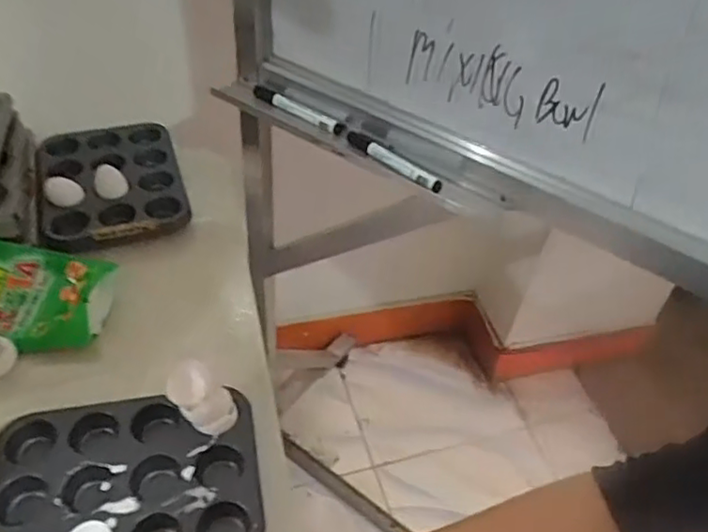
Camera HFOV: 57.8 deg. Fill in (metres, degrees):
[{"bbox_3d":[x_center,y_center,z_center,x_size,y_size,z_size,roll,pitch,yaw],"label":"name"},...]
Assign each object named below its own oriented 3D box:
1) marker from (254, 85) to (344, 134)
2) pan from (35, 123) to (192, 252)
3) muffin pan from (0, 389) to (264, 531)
[{"bbox_3d":[-0.073,-0.198,0.816,0.144,0.014,0.019,28,48,21],"label":"marker"},{"bbox_3d":[-0.347,-0.126,0.919,0.192,0.031,0.255,-11,46,-17],"label":"pan"},{"bbox_3d":[-0.219,0.213,0.613,0.249,0.035,0.178,-5,45,-11],"label":"muffin pan"}]

